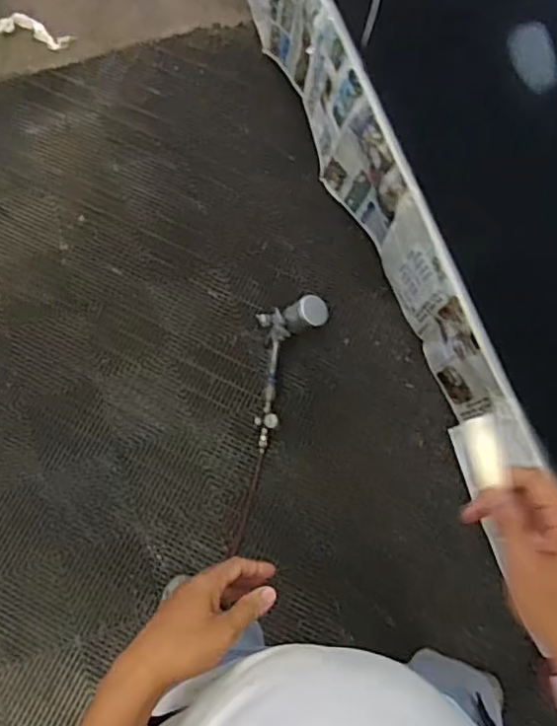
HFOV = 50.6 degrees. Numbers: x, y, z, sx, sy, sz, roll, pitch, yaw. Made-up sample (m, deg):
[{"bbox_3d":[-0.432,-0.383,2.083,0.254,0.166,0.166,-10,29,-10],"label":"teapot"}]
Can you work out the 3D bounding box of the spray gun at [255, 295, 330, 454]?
[{"bbox_3d":[0.006,0.022,1.514,0.173,0.103,0.405,11,89,2],"label":"spray gun"}]

